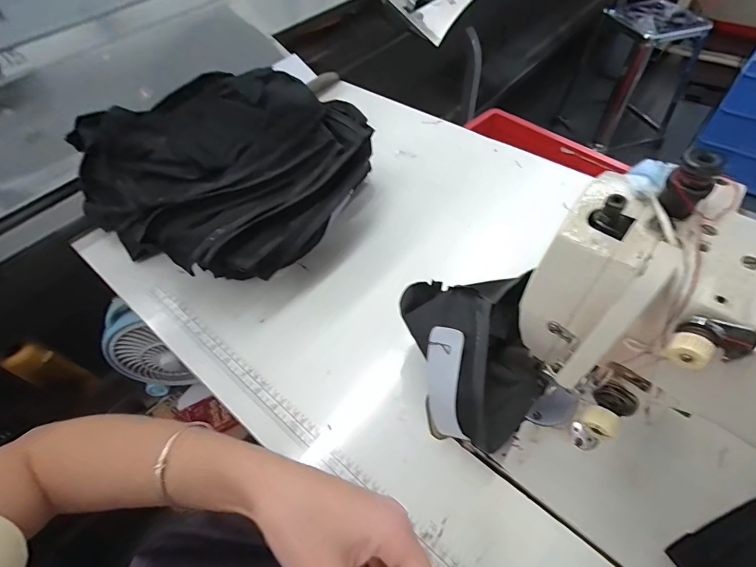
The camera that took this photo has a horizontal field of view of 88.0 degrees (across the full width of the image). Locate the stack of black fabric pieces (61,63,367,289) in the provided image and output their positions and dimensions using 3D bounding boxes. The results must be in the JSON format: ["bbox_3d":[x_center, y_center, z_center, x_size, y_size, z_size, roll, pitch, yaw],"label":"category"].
[{"bbox_3d":[-0.199,-0.140,0.478,0.331,0.141,0.273,26,60,21],"label":"stack of black fabric pieces"}]

